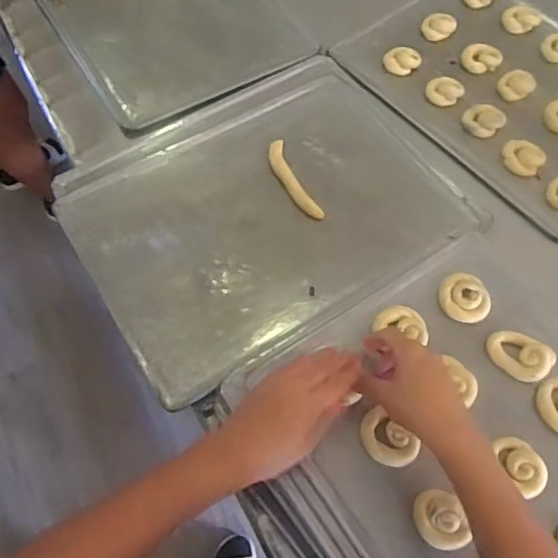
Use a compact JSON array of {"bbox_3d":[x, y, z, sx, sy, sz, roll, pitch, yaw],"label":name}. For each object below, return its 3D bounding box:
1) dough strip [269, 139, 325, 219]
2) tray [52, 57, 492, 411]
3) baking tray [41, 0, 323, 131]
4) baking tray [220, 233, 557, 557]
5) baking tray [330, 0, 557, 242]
[{"bbox_3d":[0.017,-0.132,0.752,0.030,0.018,0.134,-23,65,-10],"label":"dough strip"},{"bbox_3d":[-0.013,-0.107,0.727,0.464,0.028,0.372,-28,65,-15],"label":"tray"},{"bbox_3d":[-0.183,-0.436,0.910,0.321,0.024,0.421,-29,67,-13],"label":"baking tray"},{"bbox_3d":[0.220,0.189,0.544,0.374,0.033,0.457,-28,66,-14],"label":"baking tray"},{"bbox_3d":[0.351,-0.301,0.841,0.349,0.019,0.443,-37,69,-16],"label":"baking tray"}]

